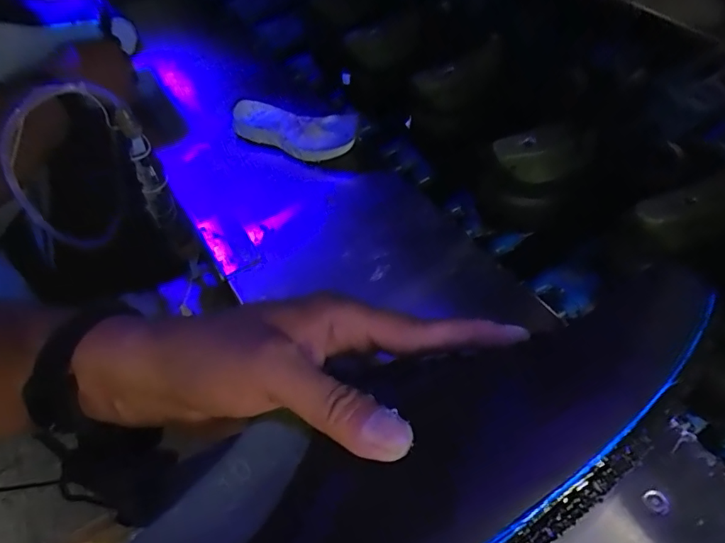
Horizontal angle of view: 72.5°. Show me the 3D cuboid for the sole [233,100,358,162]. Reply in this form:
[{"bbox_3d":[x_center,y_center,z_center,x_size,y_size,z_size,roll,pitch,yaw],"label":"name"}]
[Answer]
[{"bbox_3d":[-0.094,-0.190,0.645,0.200,0.045,0.075,15,57,19],"label":"sole"}]

